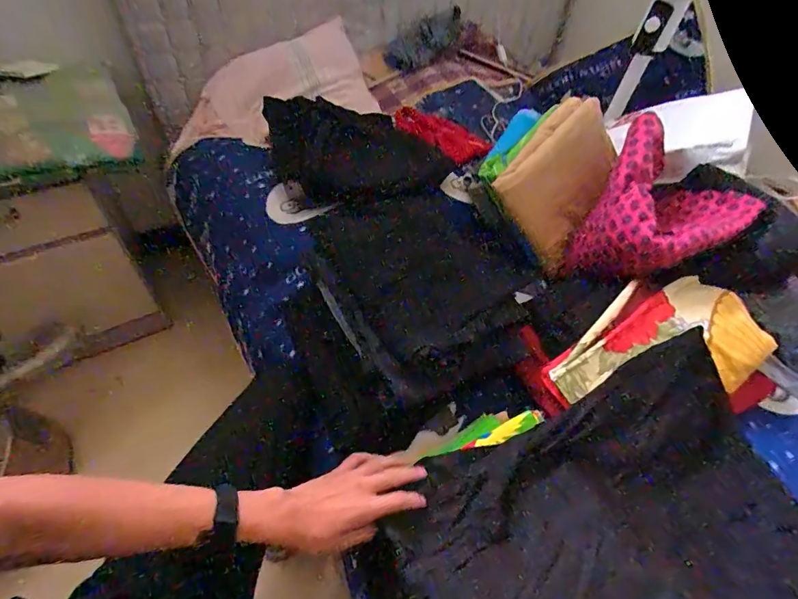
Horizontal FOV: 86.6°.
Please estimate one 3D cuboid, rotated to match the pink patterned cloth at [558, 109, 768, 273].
[{"bbox_3d":[0.500,-0.173,0.794,0.311,0.222,0.232,-33,61,-29],"label":"pink patterned cloth"}]

